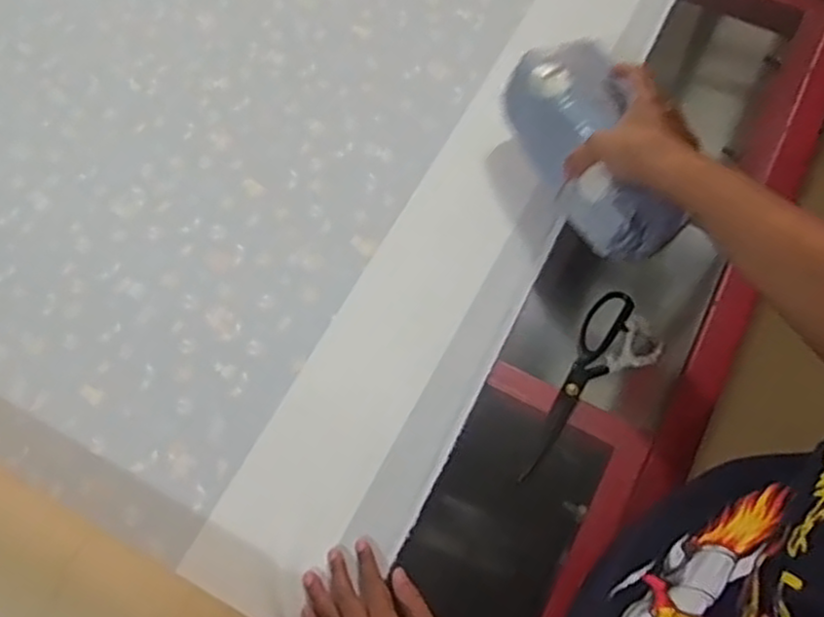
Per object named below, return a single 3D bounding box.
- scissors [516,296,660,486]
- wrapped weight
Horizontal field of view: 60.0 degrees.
[{"bbox_3d":[0.183,0.076,0.717,0.080,0.023,0.214,31,71,13],"label":"scissors"},{"bbox_3d":[0.187,-0.164,0.723,0.105,0.089,0.240,-21,74,-7],"label":"wrapped weight"}]

